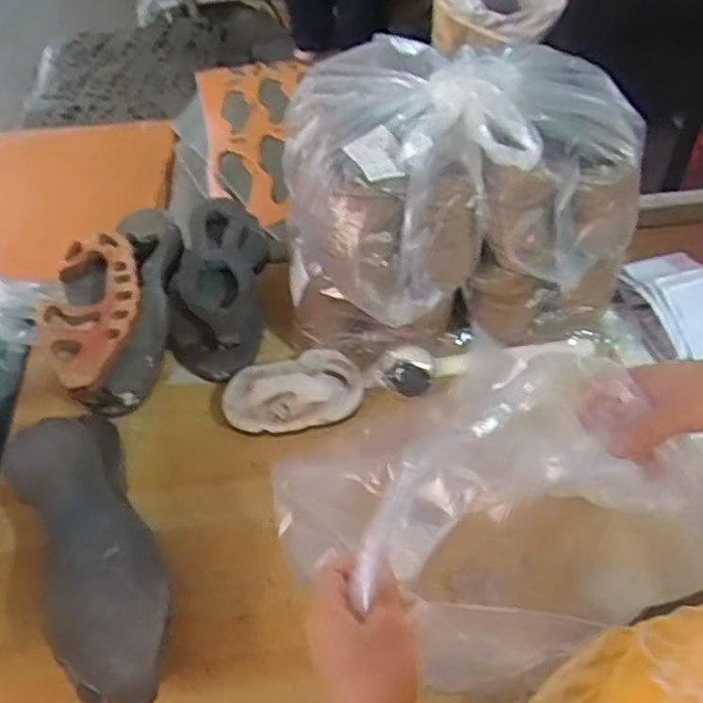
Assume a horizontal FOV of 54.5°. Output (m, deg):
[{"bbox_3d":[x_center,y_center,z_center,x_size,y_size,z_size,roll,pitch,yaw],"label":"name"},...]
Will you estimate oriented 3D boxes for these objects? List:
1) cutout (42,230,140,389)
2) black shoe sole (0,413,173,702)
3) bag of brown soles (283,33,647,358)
[{"bbox_3d":[-0.287,-0.050,0.763,0.094,0.028,0.237,-9,49,-6],"label":"cutout"},{"bbox_3d":[-0.245,0.188,0.653,0.112,0.042,0.308,-24,52,-18],"label":"black shoe sole"},{"bbox_3d":[0.132,-0.198,0.808,0.403,0.237,0.329,2,49,3],"label":"bag of brown soles"}]

